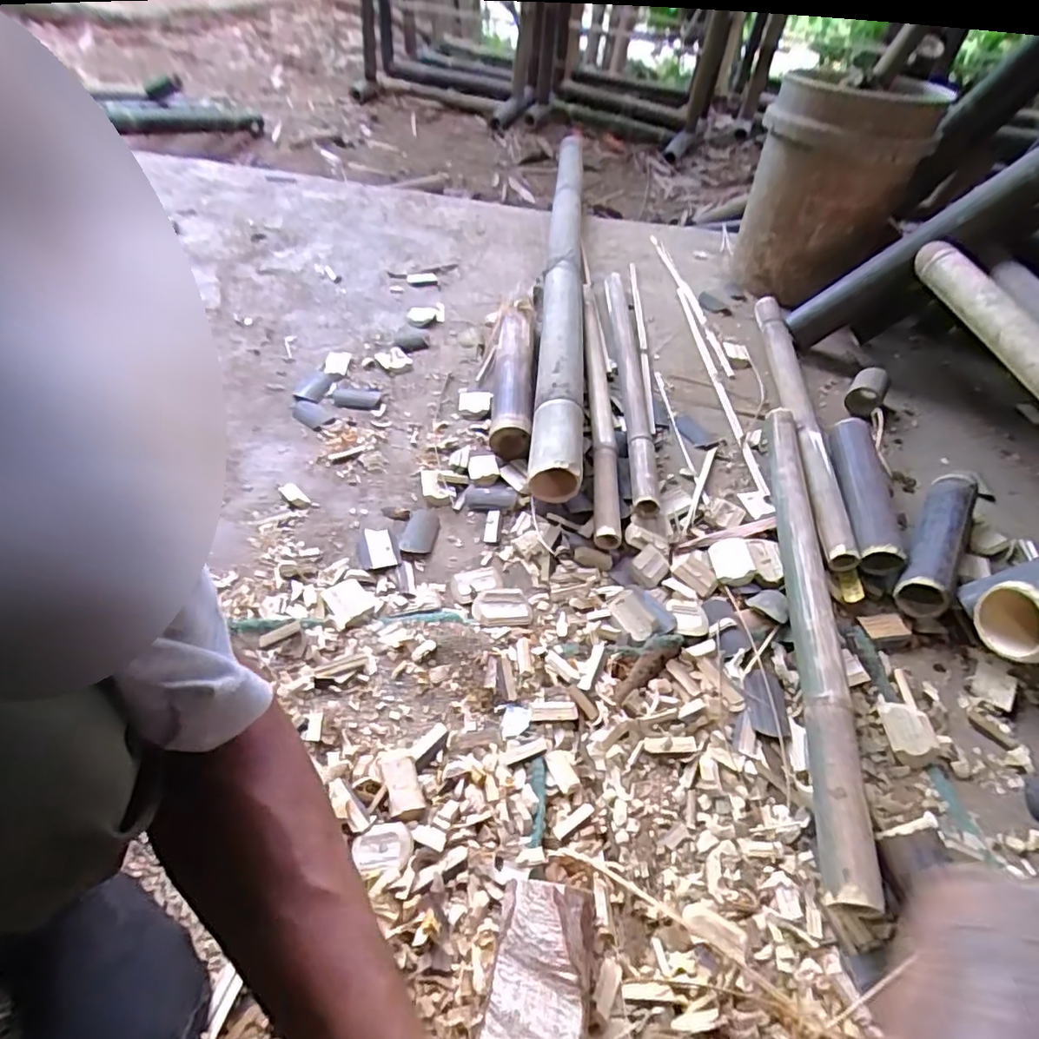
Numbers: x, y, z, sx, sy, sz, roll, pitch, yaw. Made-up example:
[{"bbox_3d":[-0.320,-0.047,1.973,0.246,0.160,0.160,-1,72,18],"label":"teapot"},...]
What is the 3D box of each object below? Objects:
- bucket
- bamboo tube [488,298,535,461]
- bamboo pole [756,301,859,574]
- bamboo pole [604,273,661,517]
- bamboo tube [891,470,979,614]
[{"bbox_3d":[0.592,-0.630,1.135,0.258,0.380,0.258,3,49,-3],"label":"bucket"},{"bbox_3d":[-0.010,-0.234,0.904,0.063,0.062,0.342,4,49,-2],"label":"bamboo tube"},{"bbox_3d":[0.442,-0.180,0.932,0.051,0.051,0.637,7,49,1],"label":"bamboo pole"},{"bbox_3d":[0.183,-0.250,0.976,0.048,0.039,0.638,4,49,-2],"label":"bamboo pole"},{"bbox_3d":[0.546,0.023,0.756,0.058,0.061,0.251,29,53,19],"label":"bamboo tube"}]

